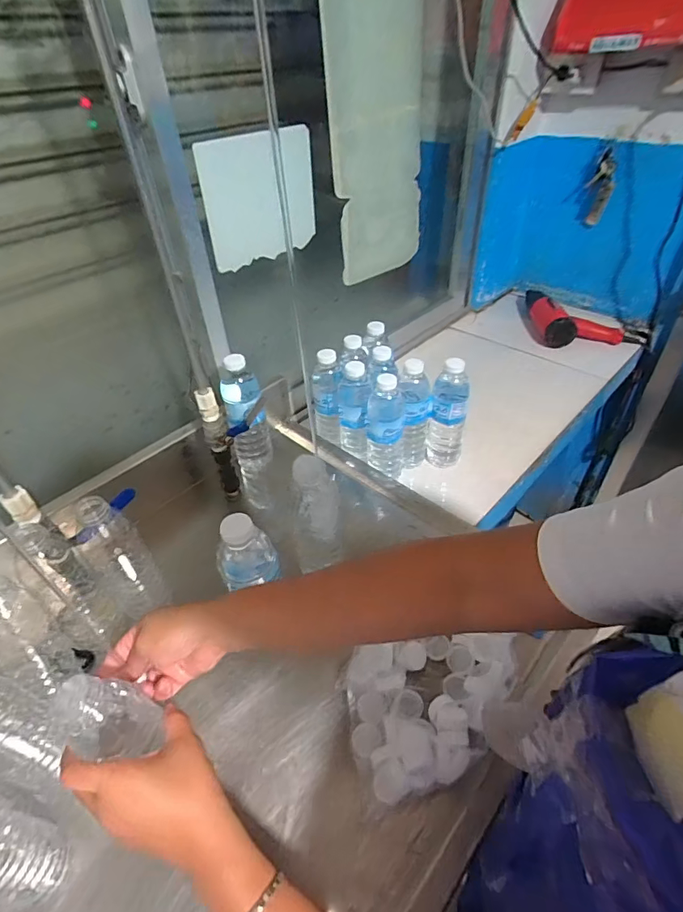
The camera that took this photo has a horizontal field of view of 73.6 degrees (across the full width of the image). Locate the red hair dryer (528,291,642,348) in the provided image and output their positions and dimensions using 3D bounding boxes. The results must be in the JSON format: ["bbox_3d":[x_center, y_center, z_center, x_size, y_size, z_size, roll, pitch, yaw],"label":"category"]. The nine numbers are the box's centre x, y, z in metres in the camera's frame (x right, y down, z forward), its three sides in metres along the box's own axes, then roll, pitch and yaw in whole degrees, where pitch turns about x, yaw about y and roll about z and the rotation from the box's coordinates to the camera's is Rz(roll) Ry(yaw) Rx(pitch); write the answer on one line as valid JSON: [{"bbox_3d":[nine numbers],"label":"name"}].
[{"bbox_3d":[0.594,-0.316,1.113,0.264,0.087,0.107,14,45,19],"label":"red hair dryer"}]

